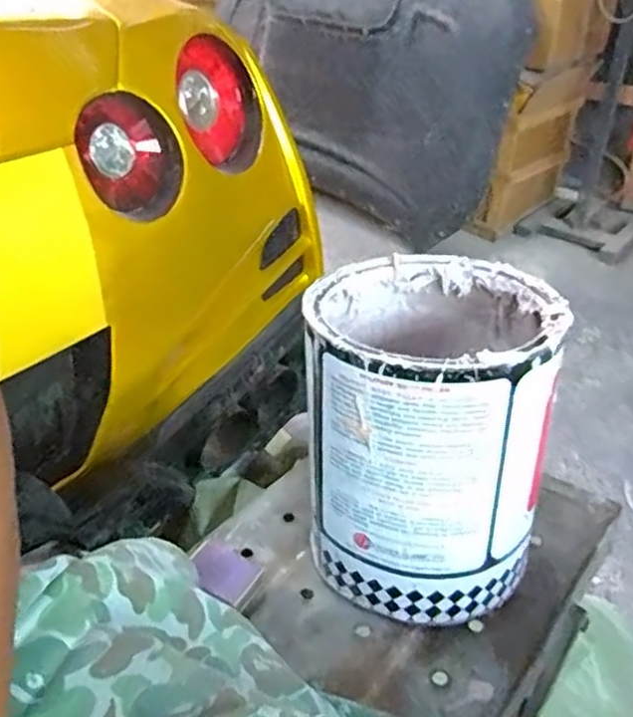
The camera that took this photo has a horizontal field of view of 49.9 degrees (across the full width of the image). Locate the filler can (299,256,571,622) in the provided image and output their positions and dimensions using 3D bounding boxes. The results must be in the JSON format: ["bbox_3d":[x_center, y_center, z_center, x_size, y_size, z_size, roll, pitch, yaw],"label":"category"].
[{"bbox_3d":[0.074,0.044,0.489,0.157,0.196,0.190,4,34,3],"label":"filler can"}]

